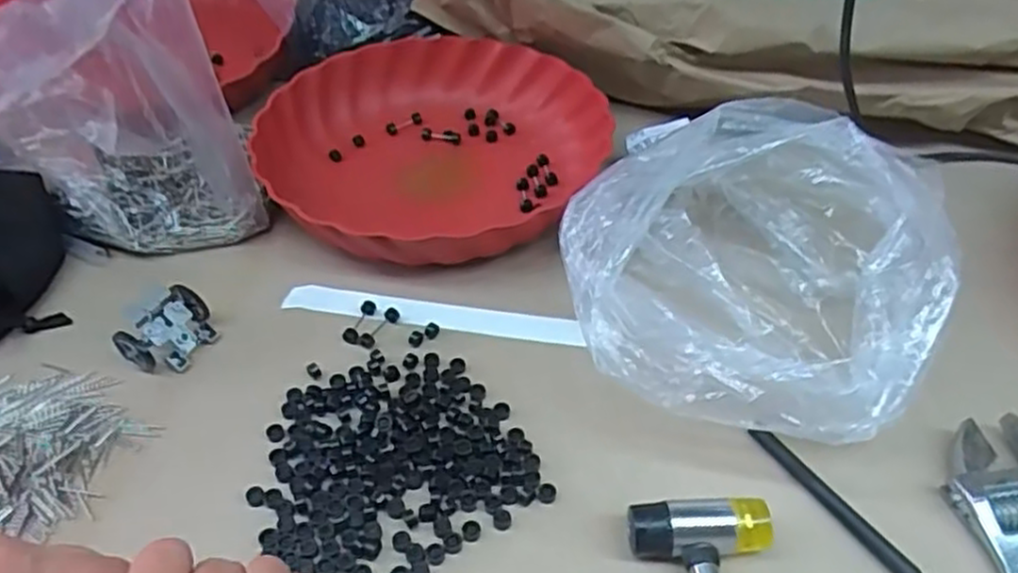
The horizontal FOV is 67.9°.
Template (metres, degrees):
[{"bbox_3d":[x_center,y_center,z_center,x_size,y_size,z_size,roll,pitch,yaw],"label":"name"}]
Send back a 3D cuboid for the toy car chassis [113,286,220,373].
[{"bbox_3d":[-0.193,0.027,0.433,0.027,0.032,0.050,25,51,24],"label":"toy car chassis"}]

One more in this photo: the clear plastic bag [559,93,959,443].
[{"bbox_3d":[0.126,-0.009,0.422,0.194,0.082,0.195,12,47,13],"label":"clear plastic bag"}]

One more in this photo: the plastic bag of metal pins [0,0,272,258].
[{"bbox_3d":[-0.242,-0.095,0.434,0.153,0.187,0.075,-11,46,-9],"label":"plastic bag of metal pins"}]

